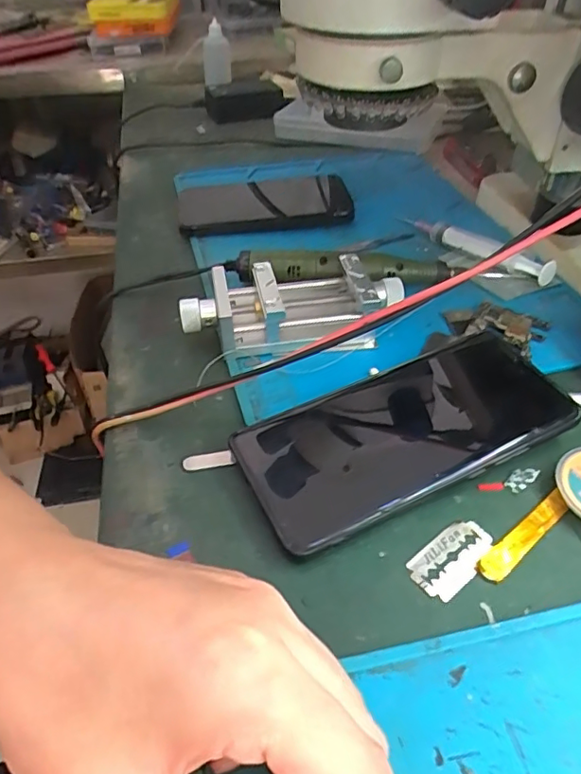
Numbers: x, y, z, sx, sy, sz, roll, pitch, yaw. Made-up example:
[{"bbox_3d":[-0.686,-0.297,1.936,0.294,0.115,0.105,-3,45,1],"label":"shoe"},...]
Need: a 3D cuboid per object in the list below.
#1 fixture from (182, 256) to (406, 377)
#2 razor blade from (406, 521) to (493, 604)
[{"bbox_3d":[0.002,-0.049,0.345,0.133,0.031,0.067,-3,43,0],"label":"fixture"},{"bbox_3d":[0.071,0.075,0.243,0.042,0.004,0.023,-31,55,-29],"label":"razor blade"}]

